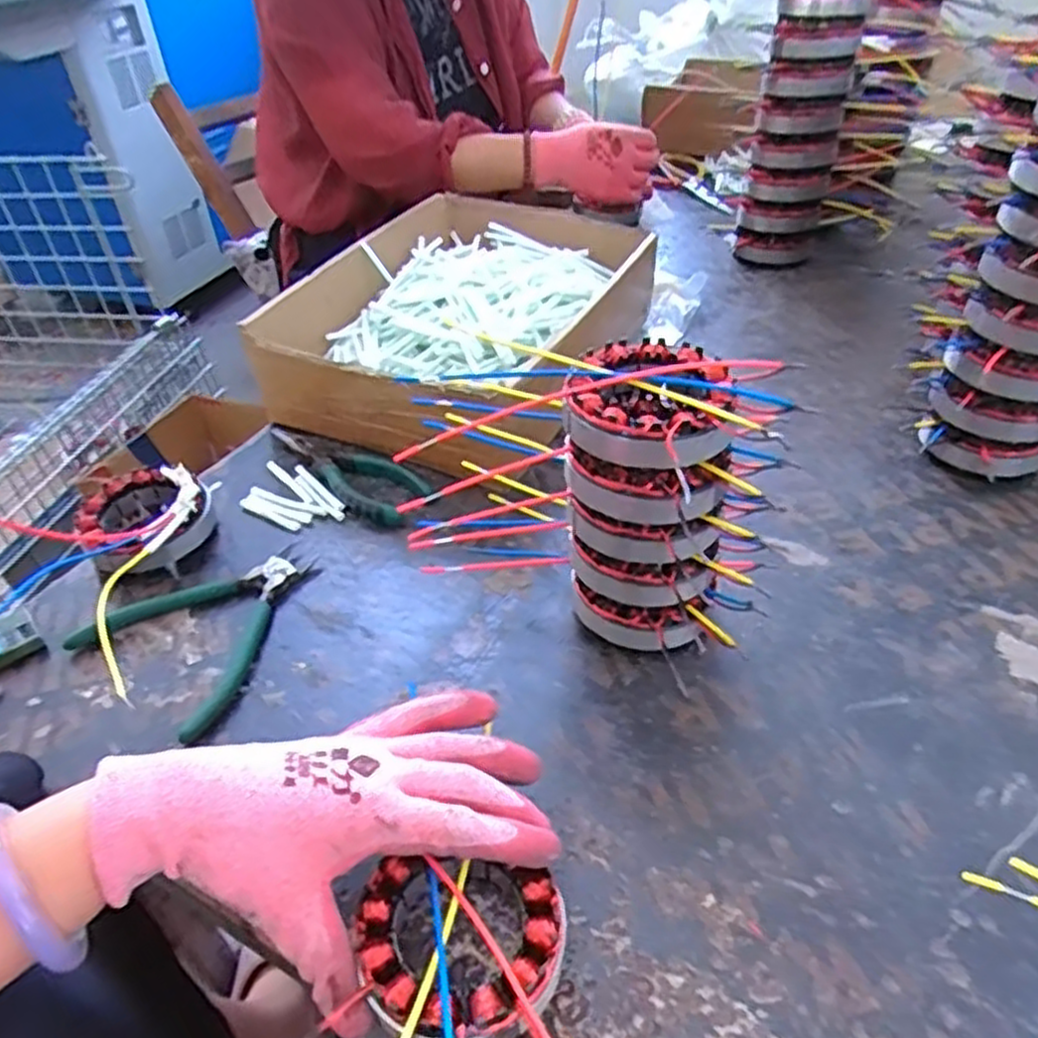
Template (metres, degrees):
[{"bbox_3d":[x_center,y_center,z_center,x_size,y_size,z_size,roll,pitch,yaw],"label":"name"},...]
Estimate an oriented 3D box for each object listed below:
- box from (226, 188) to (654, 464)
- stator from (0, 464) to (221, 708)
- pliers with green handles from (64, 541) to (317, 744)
[{"bbox_3d":[-0.036,-0.193,0.702,0.232,0.086,0.363,19,46,25],"label":"box"},{"bbox_3d":[-0.285,0.022,0.520,0.128,0.041,0.154,7,42,12],"label":"stator"},{"bbox_3d":[-0.192,0.061,0.494,0.114,0.012,0.137,21,47,27],"label":"pliers with green handles"}]

